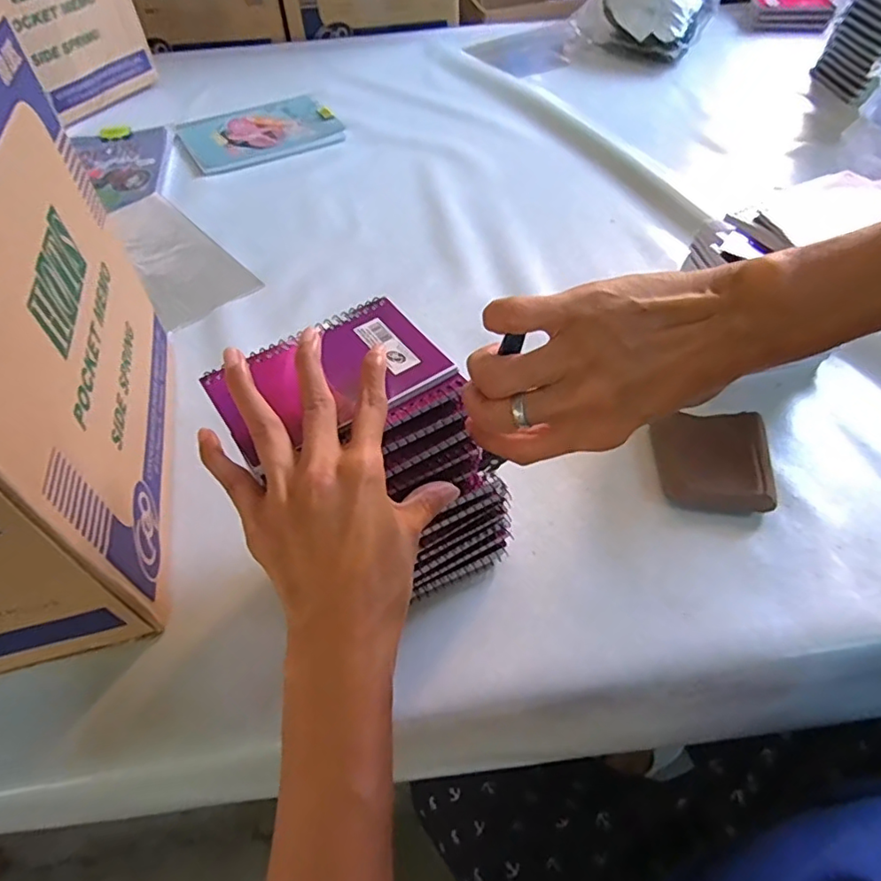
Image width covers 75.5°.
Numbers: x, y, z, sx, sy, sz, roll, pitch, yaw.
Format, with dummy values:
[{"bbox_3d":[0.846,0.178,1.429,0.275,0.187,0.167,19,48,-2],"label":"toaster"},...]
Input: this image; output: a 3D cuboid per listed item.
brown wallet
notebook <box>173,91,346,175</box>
[{"bbox_3d":[0.216,0.017,0.450,0.084,0.021,0.089,4,51,5],"label":"brown wallet"},{"bbox_3d":[-0.276,-0.474,0.872,0.223,0.023,0.197,-27,55,-19],"label":"notebook"}]

